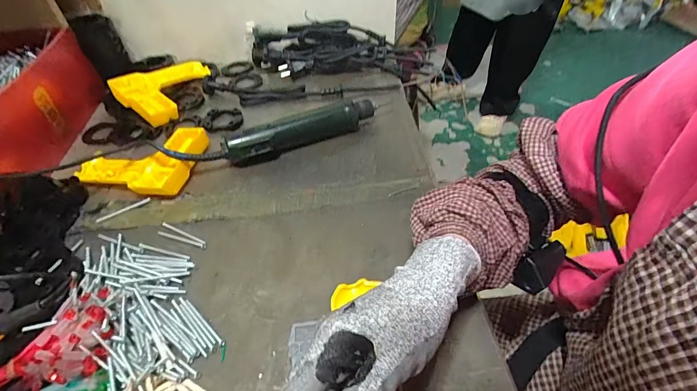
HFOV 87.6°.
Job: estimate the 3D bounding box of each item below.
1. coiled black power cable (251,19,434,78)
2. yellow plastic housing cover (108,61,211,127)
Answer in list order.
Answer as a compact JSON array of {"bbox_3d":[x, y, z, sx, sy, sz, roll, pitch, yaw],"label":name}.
[{"bbox_3d":[-0.021,-0.268,0.663,0.308,0.067,0.090,-1,47,0],"label":"coiled black power cable"},{"bbox_3d":[-0.297,-0.187,0.612,0.118,0.037,0.152,27,53,24],"label":"yellow plastic housing cover"}]

